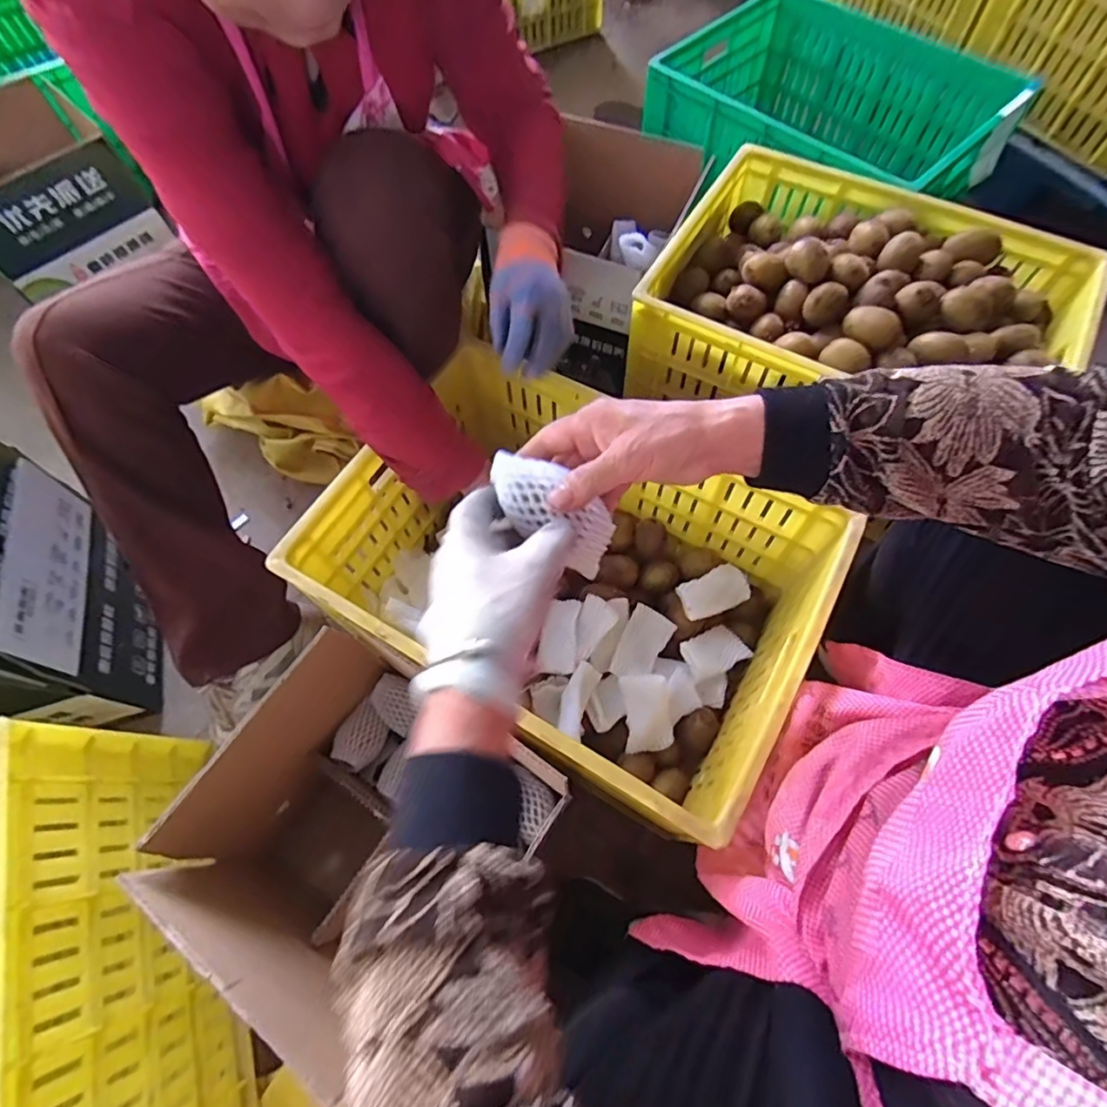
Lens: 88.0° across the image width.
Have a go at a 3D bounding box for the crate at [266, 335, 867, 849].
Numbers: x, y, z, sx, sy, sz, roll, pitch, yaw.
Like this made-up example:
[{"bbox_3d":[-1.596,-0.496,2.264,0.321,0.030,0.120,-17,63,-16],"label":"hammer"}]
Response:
[{"bbox_3d":[0.013,0.035,0.661,0.485,0.235,0.345,28,70,13],"label":"crate"}]

